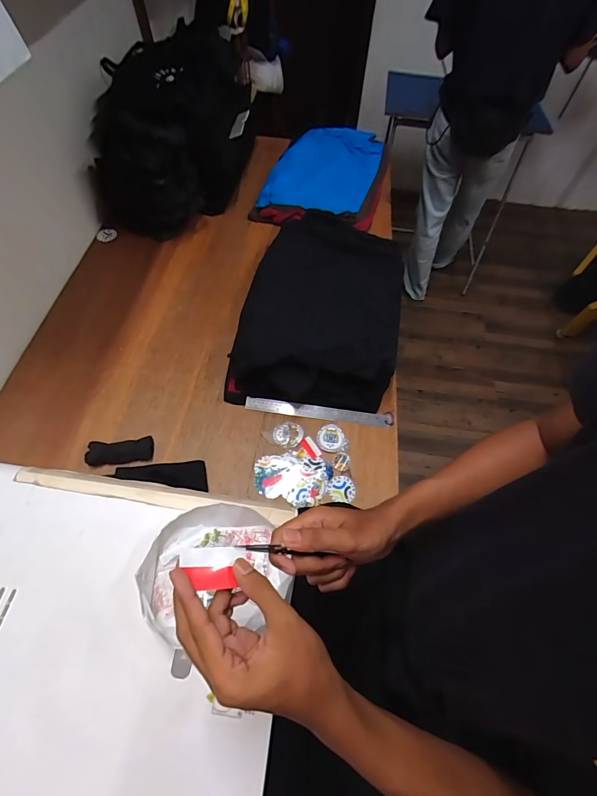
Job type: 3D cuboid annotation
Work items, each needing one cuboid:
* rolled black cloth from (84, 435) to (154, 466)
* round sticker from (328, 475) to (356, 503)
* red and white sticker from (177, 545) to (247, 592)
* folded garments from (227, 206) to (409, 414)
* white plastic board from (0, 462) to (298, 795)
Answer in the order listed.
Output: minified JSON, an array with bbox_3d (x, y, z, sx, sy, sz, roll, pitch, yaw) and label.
[{"bbox_3d":[-0.363,0.110,0.745,0.126,0.024,0.050,-7,59,-8],"label":"rolled black cloth"},{"bbox_3d":[0.089,0.185,0.745,0.054,0.004,0.051,2,59,-3],"label":"round sticker"},{"bbox_3d":[-0.075,0.147,0.316,0.054,0.004,0.033,9,64,-21],"label":"red and white sticker"},{"bbox_3d":[0.063,-0.233,0.885,0.368,0.133,0.530,9,60,3],"label":"folded garments"},{"bbox_3d":[-0.280,0.303,0.463,0.497,0.025,0.399,7,60,2],"label":"white plastic board"}]

